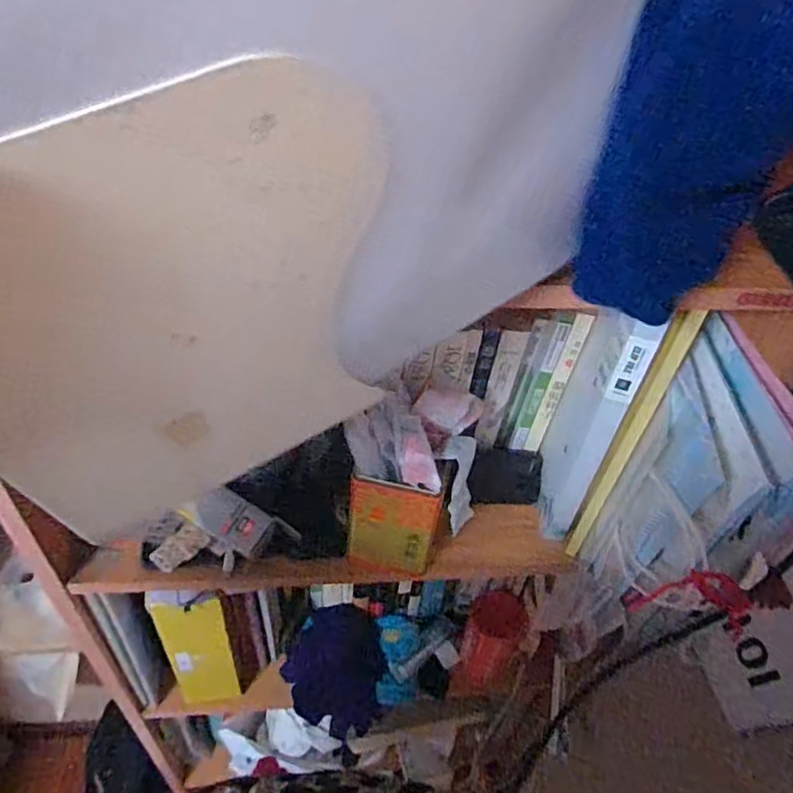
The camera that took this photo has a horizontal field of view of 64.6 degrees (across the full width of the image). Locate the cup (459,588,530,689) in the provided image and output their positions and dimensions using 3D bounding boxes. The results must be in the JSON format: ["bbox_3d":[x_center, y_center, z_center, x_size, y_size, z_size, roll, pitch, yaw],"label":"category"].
[{"bbox_3d":[0.134,0.334,0.868,0.076,0.112,0.085,14,42,10],"label":"cup"}]

